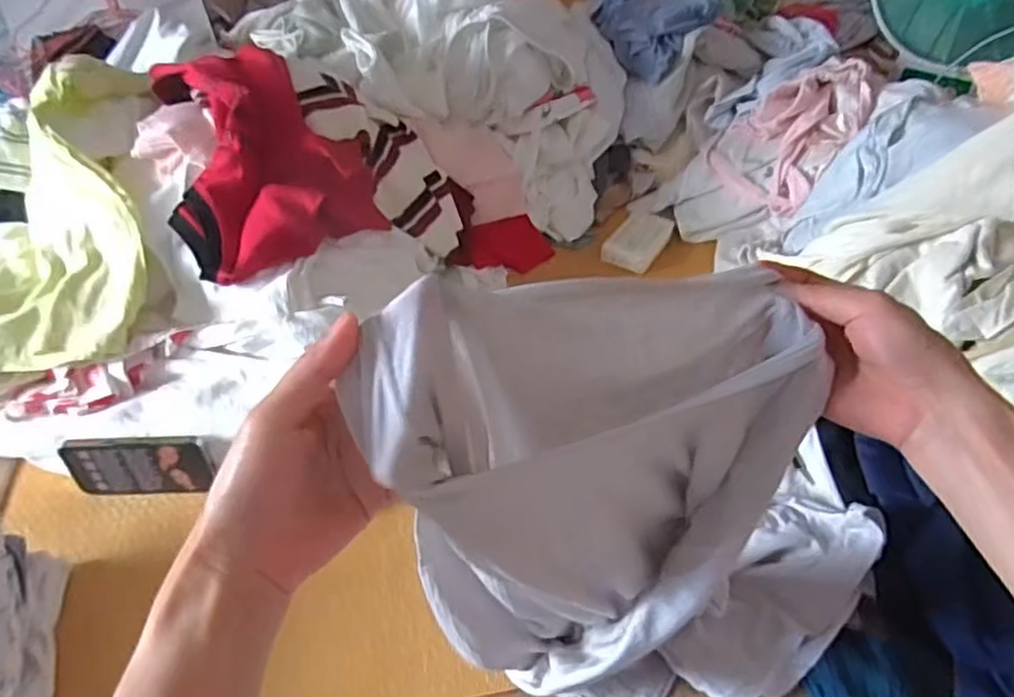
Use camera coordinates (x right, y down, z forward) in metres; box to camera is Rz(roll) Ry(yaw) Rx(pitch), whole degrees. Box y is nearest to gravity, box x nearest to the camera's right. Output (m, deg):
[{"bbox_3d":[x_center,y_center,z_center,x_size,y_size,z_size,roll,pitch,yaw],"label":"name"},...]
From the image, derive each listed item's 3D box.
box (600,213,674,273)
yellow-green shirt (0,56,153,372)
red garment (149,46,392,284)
[{"bbox_3d":[0.179,-0.150,0.936,0.066,0.018,0.110,24,52,24],"label":"box"},{"bbox_3d":[-0.516,-0.145,0.735,0.231,0.182,0.338,-13,47,-8],"label":"yellow-green shirt"},{"bbox_3d":[-0.286,-0.217,0.759,0.208,0.136,0.246,-28,51,-21],"label":"red garment"}]

